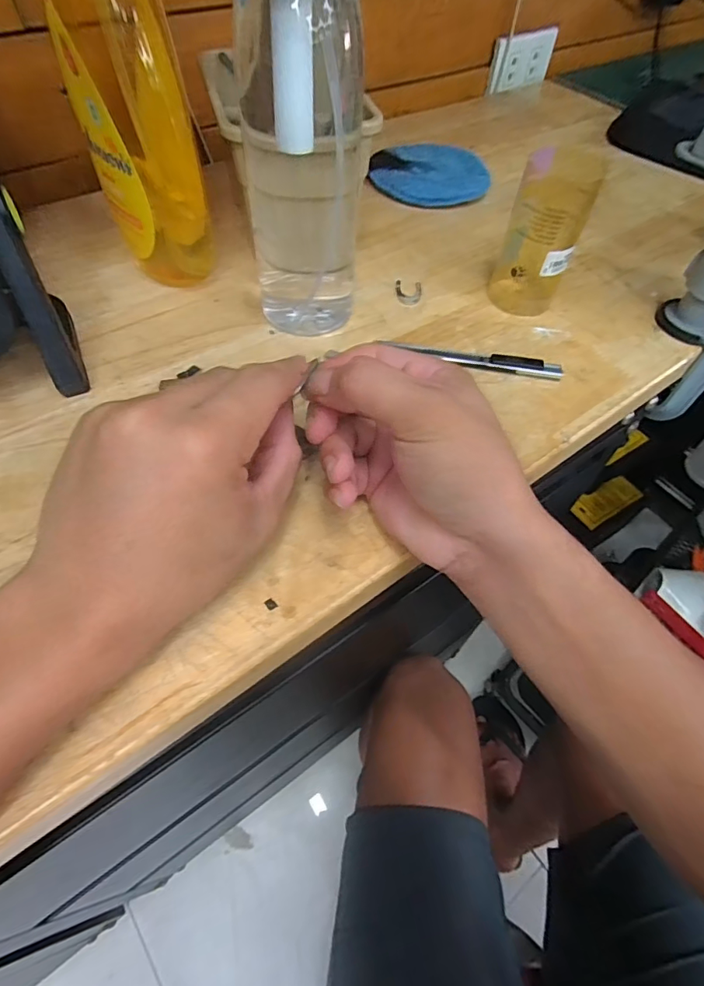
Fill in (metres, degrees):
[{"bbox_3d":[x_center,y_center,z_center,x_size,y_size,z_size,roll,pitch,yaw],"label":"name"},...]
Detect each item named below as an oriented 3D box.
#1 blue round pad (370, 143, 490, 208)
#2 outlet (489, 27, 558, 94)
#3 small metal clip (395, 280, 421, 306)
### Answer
[{"bbox_3d":[0.077,-0.318,0.482,0.116,0.014,0.105,30,58,15],"label":"blue round pad"},{"bbox_3d":[0.243,-0.611,0.680,0.117,0.059,0.014,-28,62,-22],"label":"outlet"},{"bbox_3d":[0.046,-0.161,0.384,0.021,0.004,0.030,4,58,-2],"label":"small metal clip"}]

